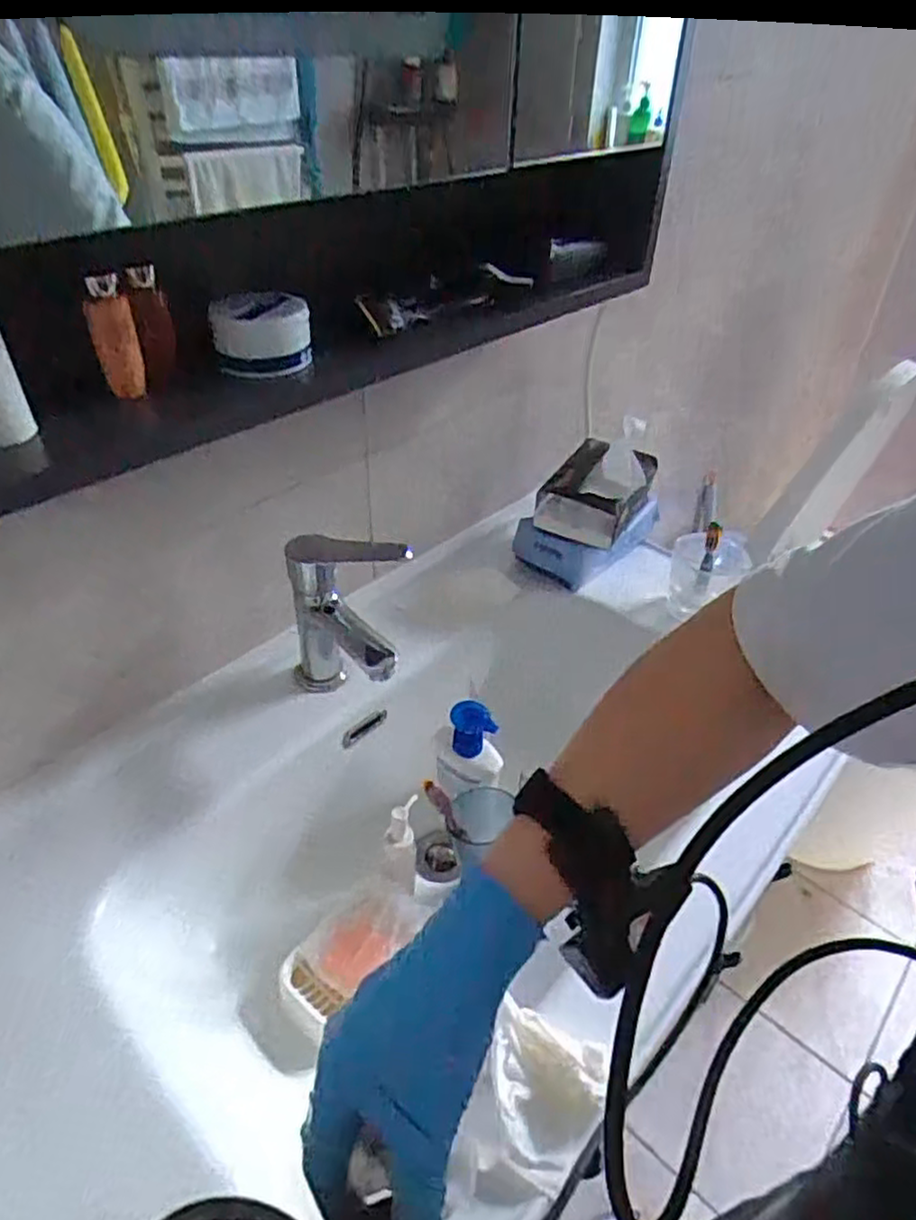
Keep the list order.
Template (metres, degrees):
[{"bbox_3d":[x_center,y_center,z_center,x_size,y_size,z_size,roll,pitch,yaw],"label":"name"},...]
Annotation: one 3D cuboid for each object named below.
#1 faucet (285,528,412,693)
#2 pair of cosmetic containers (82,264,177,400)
[{"bbox_3d":[-0.112,0.026,0.690,0.123,0.173,0.090,10,40,10],"label":"faucet"},{"bbox_3d":[-0.207,-0.180,0.464,0.019,0.071,0.051,26,45,26],"label":"pair of cosmetic containers"}]

